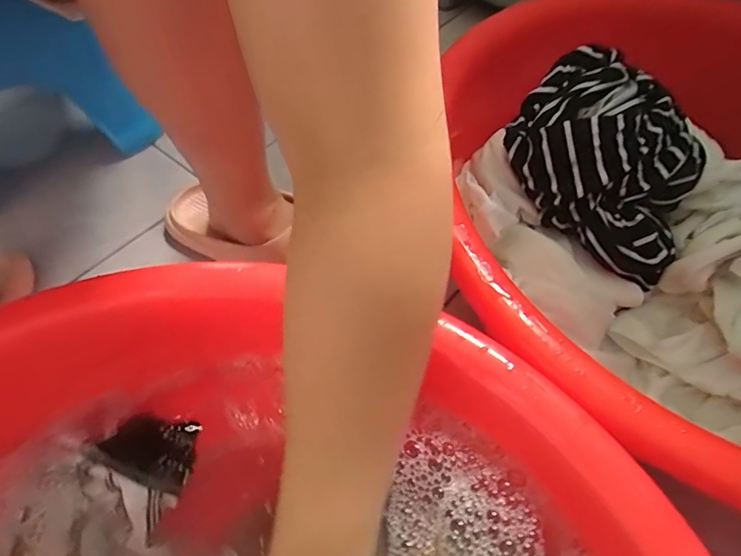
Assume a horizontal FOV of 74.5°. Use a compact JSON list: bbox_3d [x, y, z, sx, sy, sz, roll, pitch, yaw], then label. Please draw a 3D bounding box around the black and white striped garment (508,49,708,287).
[{"bbox_3d":[0.201,-0.099,0.421,0.120,0.105,0.181,-37,64,-24],"label":"black and white striped garment"}]

